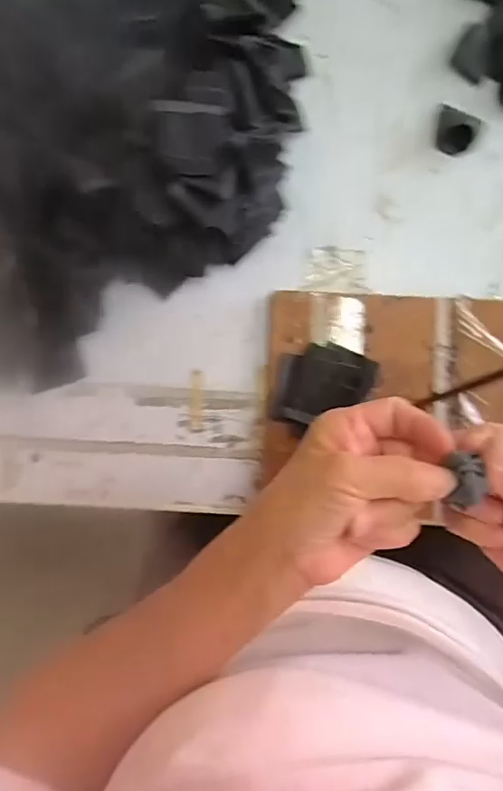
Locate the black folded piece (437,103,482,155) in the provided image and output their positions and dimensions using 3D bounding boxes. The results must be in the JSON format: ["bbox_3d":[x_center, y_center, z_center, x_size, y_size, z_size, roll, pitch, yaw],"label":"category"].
[{"bbox_3d":[0.171,-0.224,0.426,0.036,0.017,0.033,32,86,3],"label":"black folded piece"}]

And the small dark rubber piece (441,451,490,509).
[{"bbox_3d":[0.103,0.040,0.242,0.017,0.010,0.025,-5,85,0],"label":"small dark rubber piece"}]

